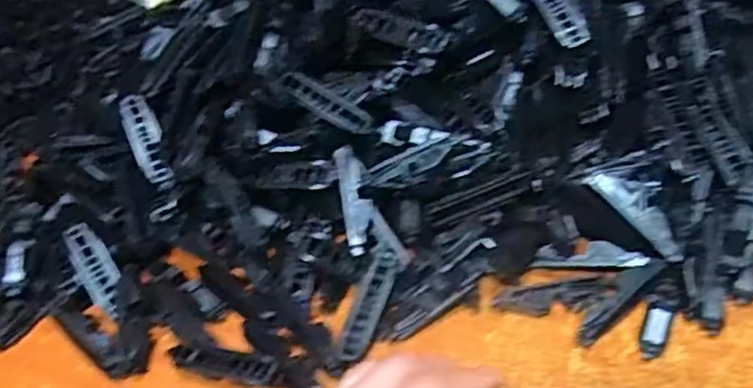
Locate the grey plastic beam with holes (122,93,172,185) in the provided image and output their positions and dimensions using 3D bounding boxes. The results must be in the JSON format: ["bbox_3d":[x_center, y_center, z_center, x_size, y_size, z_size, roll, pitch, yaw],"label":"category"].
[{"bbox_3d":[-0.180,-0.045,0.534,0.023,0.009,0.078,-20,75,-14],"label":"grey plastic beam with holes"}]

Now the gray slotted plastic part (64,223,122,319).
[{"bbox_3d":[-0.198,0.053,0.485,0.025,0.007,0.074,-25,73,-19],"label":"gray slotted plastic part"}]

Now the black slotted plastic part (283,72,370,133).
[{"bbox_3d":[-0.038,-0.068,0.508,0.075,0.011,0.019,33,53,9],"label":"black slotted plastic part"}]

